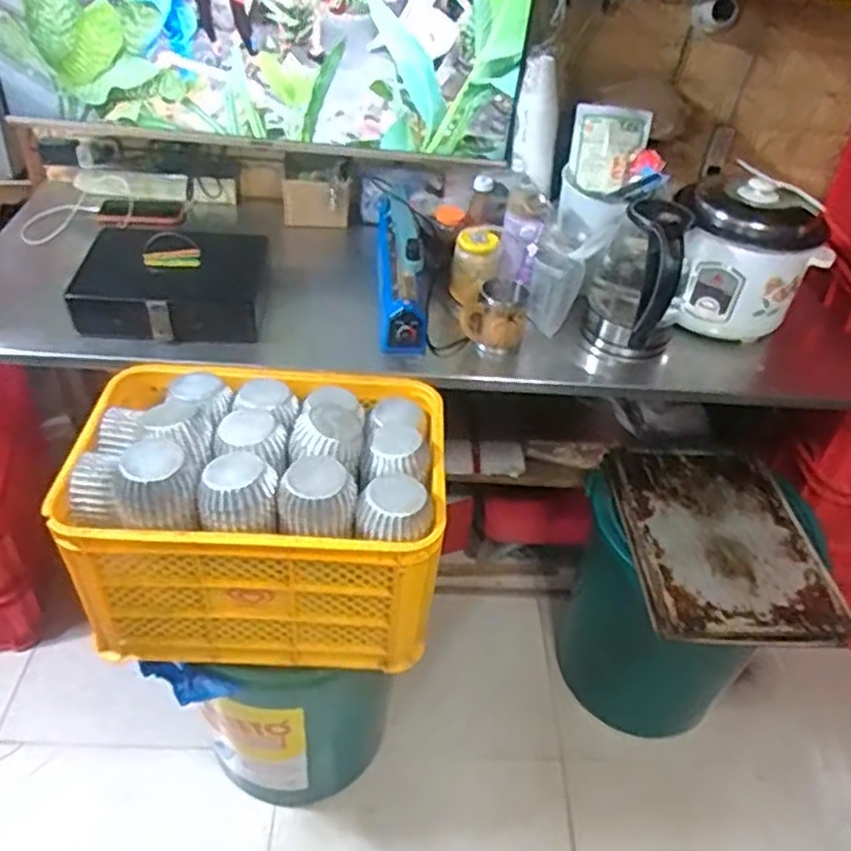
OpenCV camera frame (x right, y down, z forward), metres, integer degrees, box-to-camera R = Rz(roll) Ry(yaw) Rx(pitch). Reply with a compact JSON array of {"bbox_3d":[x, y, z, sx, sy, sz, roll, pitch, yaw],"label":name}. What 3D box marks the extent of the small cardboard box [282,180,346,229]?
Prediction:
[{"bbox_3d":[-0.228,-0.450,1.514,0.132,0.099,0.043,4,41,-3],"label":"small cardboard box"}]

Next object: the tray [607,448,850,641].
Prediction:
[{"bbox_3d":[0.557,0.208,1.382,0.337,0.036,0.439,-1,47,-3],"label":"tray"}]

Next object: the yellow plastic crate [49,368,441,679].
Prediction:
[{"bbox_3d":[-0.241,0.122,1.135,0.505,0.355,0.354,2,41,-4],"label":"yellow plastic crate"}]

